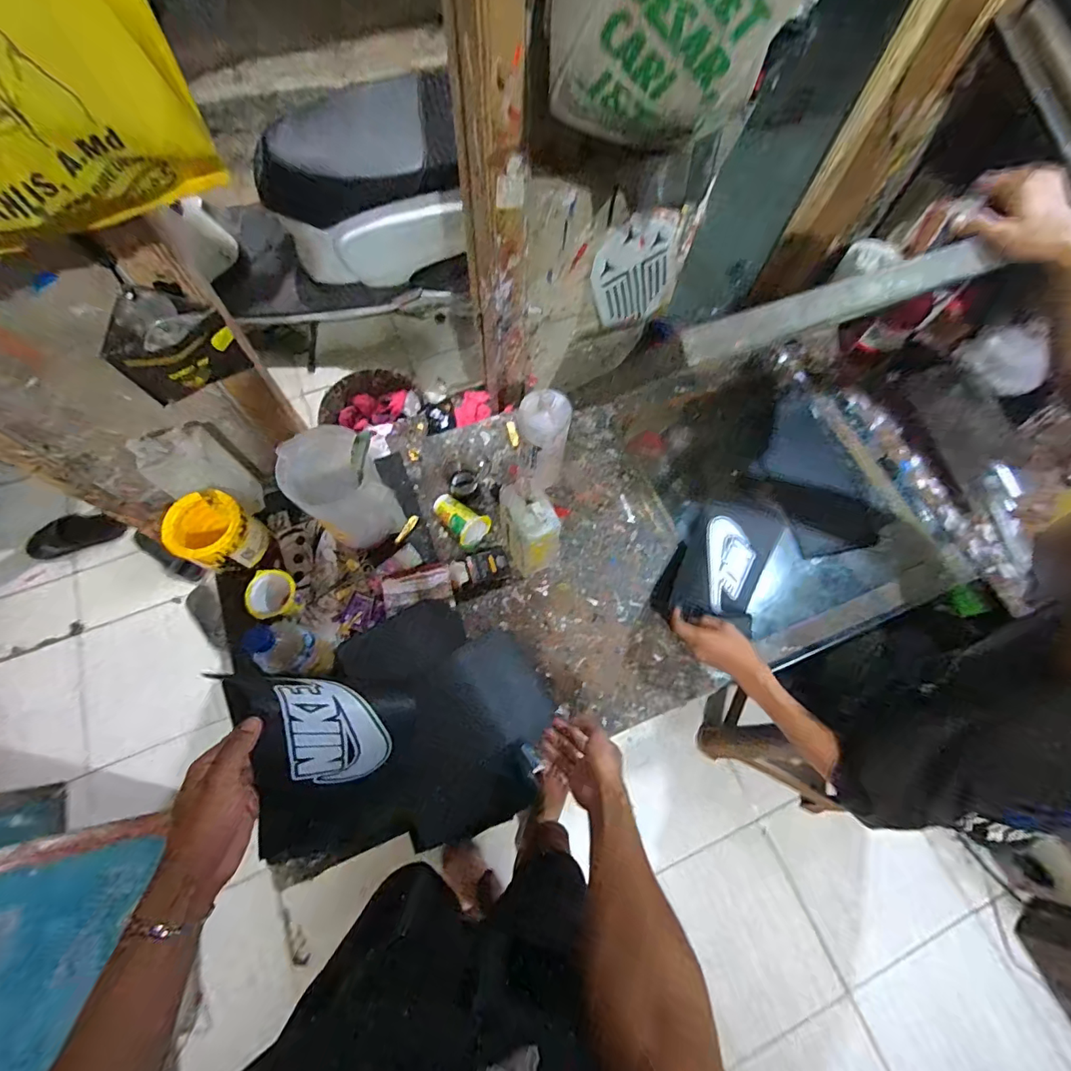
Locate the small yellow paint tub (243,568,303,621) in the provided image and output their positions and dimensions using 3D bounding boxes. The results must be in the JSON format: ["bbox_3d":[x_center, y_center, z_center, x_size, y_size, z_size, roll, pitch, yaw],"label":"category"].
[{"bbox_3d":[-0.420,0.102,0.783,0.070,0.073,0.076,1,68,-1],"label":"small yellow paint tub"}]

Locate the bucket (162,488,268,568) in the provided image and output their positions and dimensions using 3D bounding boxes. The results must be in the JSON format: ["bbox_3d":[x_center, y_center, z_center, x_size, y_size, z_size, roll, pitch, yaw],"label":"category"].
[{"bbox_3d":[-0.505,-0.002,0.770,0.104,0.112,0.103,1,68,-1],"label":"bucket"}]

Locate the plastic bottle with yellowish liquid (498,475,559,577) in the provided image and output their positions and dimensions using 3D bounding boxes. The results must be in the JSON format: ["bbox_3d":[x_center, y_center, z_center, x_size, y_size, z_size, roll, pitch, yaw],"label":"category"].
[{"bbox_3d":[-0.010,-0.005,0.794,0.069,0.213,0.092,-23,70,-10],"label":"plastic bottle with yellowish liquid"}]

